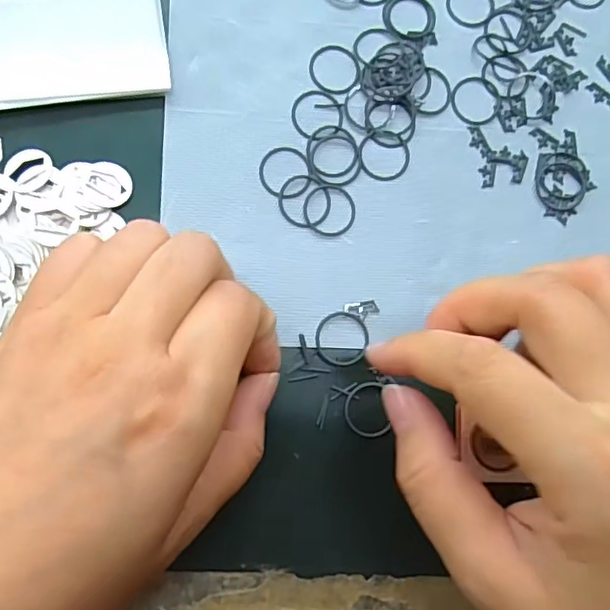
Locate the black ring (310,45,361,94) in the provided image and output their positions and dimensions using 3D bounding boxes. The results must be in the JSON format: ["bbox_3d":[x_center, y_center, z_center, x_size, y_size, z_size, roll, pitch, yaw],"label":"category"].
[{"bbox_3d":[0.012,-0.095,0.231,0.021,0.004,0.021,1,83,-6],"label":"black ring"}]

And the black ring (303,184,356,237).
[{"bbox_3d":[0.010,-0.037,0.225,0.020,0.004,0.021,1,83,-6],"label":"black ring"}]

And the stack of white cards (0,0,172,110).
[{"bbox_3d":[-0.092,-0.097,0.218,0.078,0.005,0.043,-8,84,-7],"label":"stack of white cards"}]

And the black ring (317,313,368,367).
[{"bbox_3d":[0.014,0.013,0.217,0.021,0.004,0.020,1,83,-6],"label":"black ring"}]

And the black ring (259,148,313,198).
[{"bbox_3d":[-0.007,-0.052,0.224,0.020,0.004,0.021,1,83,-6],"label":"black ring"}]

